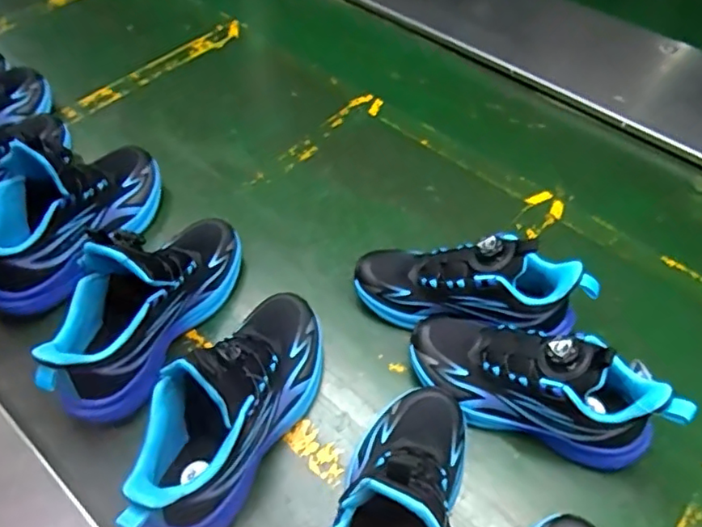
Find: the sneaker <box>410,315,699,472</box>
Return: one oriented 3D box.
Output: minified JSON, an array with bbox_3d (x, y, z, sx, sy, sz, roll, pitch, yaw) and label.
[{"bbox_3d":[0.166,0.108,0.531,0.231,0.119,0.082,18,56,14],"label":"sneaker"}]

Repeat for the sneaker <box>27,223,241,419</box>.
[{"bbox_3d":[-0.203,0.031,0.576,0.087,0.142,0.248,20,56,16],"label":"sneaker"}]

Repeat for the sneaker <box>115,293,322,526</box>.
[{"bbox_3d":[-0.102,0.124,0.512,0.090,0.123,0.247,23,57,18],"label":"sneaker"}]

